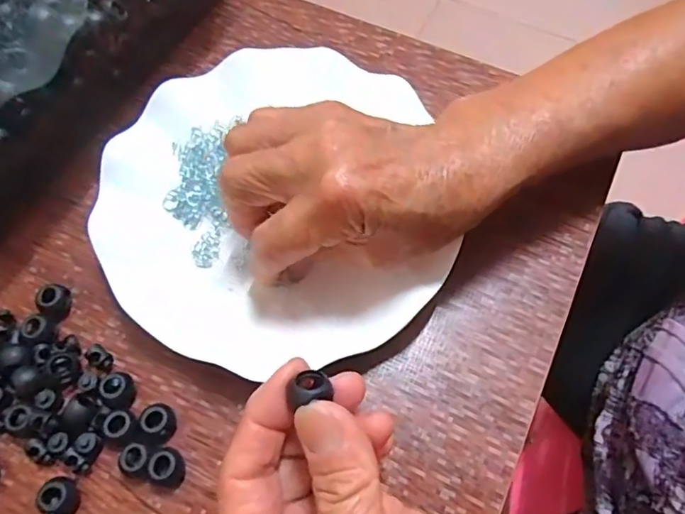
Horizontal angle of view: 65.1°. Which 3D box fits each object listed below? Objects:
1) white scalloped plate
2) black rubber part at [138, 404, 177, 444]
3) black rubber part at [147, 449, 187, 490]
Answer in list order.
[{"bbox_3d":[-0.037,-0.031,0.282,0.171,0.020,0.181,0,64,0],"label":"white scalloped plate"},{"bbox_3d":[-0.083,0.075,0.242,0.013,0.012,0.015,16,65,7],"label":"black rubber part"},{"bbox_3d":[-0.076,0.092,0.233,0.014,0.011,0.015,-13,65,-7],"label":"black rubber part"}]

